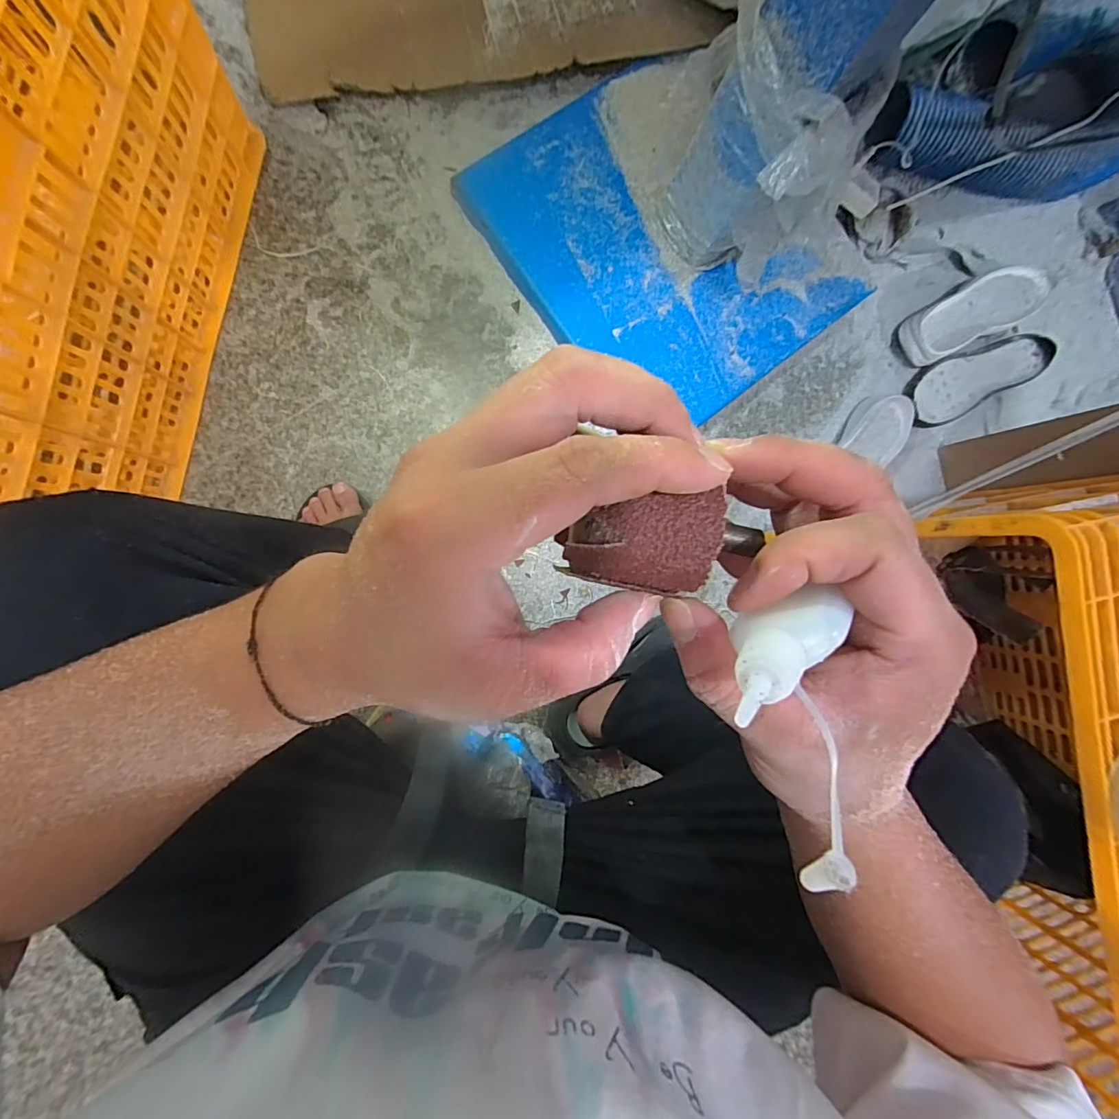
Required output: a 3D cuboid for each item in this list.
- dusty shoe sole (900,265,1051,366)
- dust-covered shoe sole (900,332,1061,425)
[{"bbox_3d":[0.716,-0.428,0.871,0.259,0.056,0.100,-26,95,-9],"label":"dusty shoe sole"},{"bbox_3d":[0.743,-0.327,0.889,0.300,0.047,0.105,-27,95,-9],"label":"dust-covered shoe sole"}]

